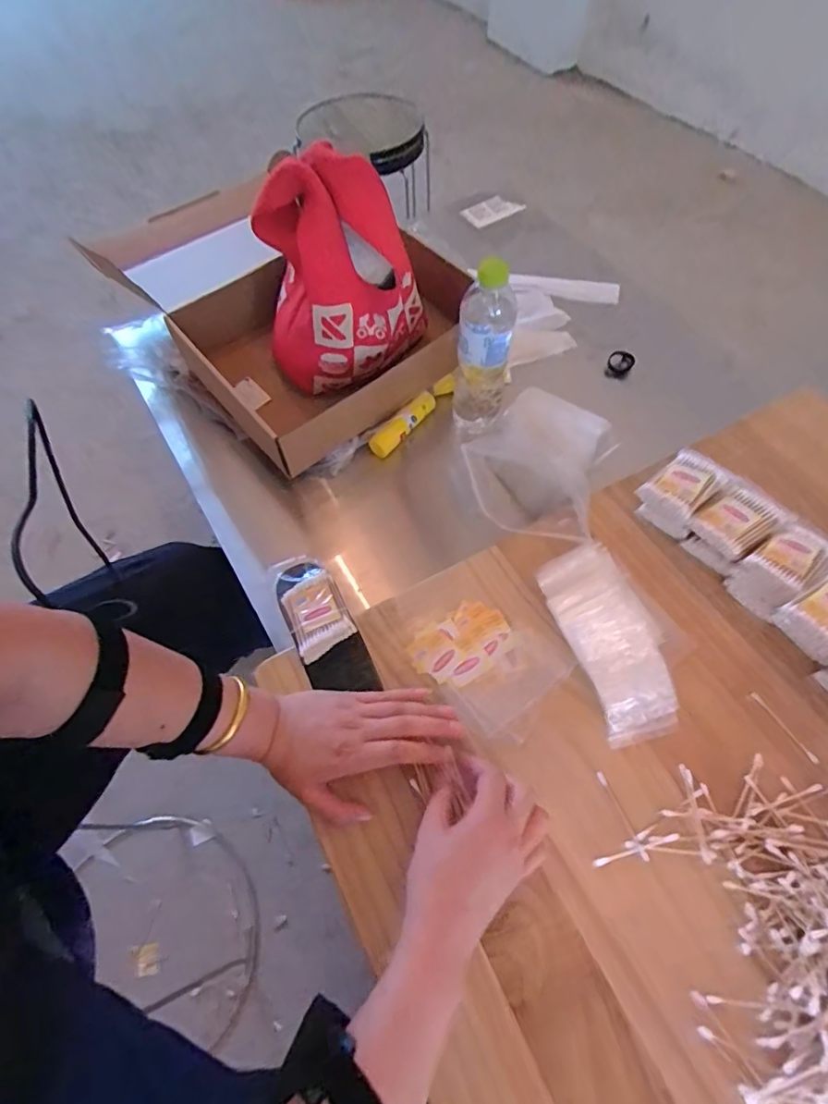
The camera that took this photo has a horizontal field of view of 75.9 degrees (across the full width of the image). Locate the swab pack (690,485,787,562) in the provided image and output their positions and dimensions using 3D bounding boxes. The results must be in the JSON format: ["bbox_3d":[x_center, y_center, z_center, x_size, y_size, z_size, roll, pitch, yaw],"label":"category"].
[{"bbox_3d":[0.332,-0.031,0.544,0.077,0.015,0.061,-33,66,-15],"label":"swab pack"}]

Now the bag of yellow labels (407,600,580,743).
[{"bbox_3d":[0.068,0.103,0.516,0.139,0.018,0.113,36,68,19],"label":"bag of yellow labels"}]

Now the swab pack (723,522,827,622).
[{"bbox_3d":[0.365,0.016,0.528,0.091,0.055,0.060,-31,65,-15],"label":"swab pack"}]

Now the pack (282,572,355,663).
[{"bbox_3d":[-0.100,0.064,0.542,0.057,0.013,0.080,-24,64,-11],"label":"pack"}]

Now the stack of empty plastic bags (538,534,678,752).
[{"bbox_3d":[0.189,0.078,0.508,0.092,0.043,0.188,-17,62,-8],"label":"stack of empty plastic bags"}]

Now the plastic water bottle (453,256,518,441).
[{"bbox_3d":[0.082,-0.229,0.653,0.067,0.244,0.056,7,62,5],"label":"plastic water bottle"}]

